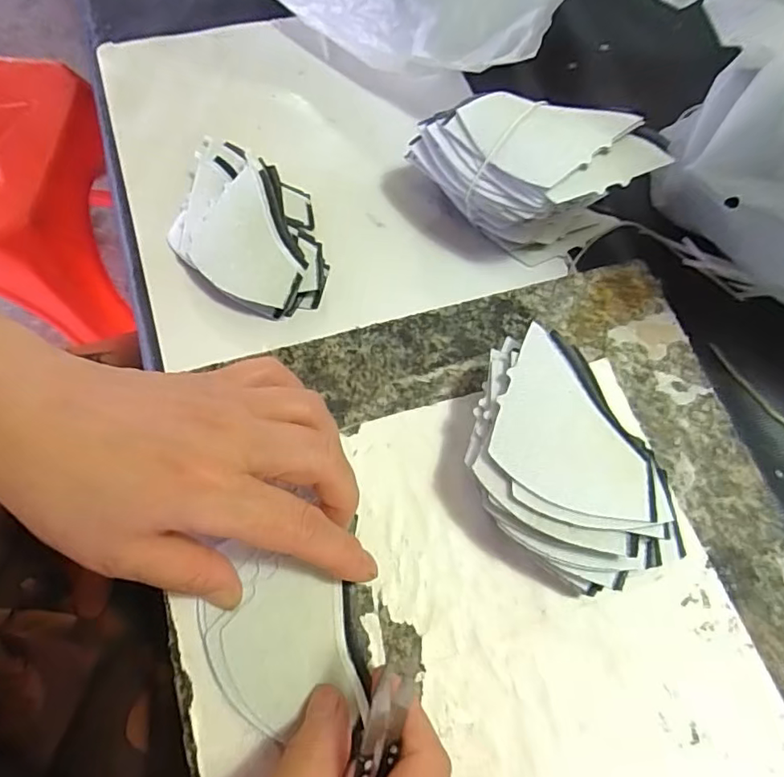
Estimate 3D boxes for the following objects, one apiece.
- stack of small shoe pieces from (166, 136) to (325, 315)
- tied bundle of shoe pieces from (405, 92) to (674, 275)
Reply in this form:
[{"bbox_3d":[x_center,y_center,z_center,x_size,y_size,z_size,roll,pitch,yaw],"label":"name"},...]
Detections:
[{"bbox_3d":[-0.090,-0.102,0.349,0.124,0.033,0.085,43,75,14],"label":"stack of small shoe pieces"},{"bbox_3d":[0.075,-0.119,0.328,0.131,0.085,0.055,16,70,5],"label":"tied bundle of shoe pieces"}]

